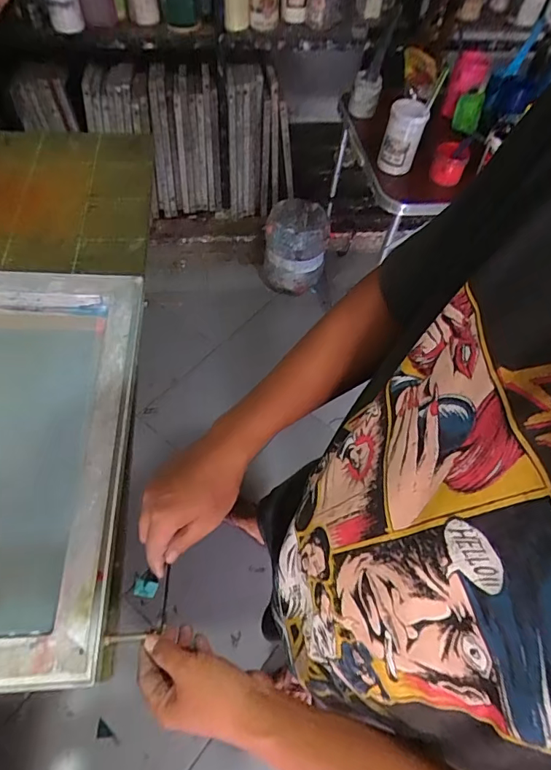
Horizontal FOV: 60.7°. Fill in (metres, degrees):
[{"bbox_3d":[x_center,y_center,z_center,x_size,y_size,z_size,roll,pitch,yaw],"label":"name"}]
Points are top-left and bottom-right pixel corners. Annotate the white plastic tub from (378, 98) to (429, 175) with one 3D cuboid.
[{"bbox_3d":[0.327,-0.633,1.202,0.086,0.161,0.092,2,57,-3],"label":"white plastic tub"}]

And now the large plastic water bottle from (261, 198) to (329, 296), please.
[{"bbox_3d":[0.076,-0.544,1.886,0.238,0.291,0.232,6,56,0],"label":"large plastic water bottle"}]

